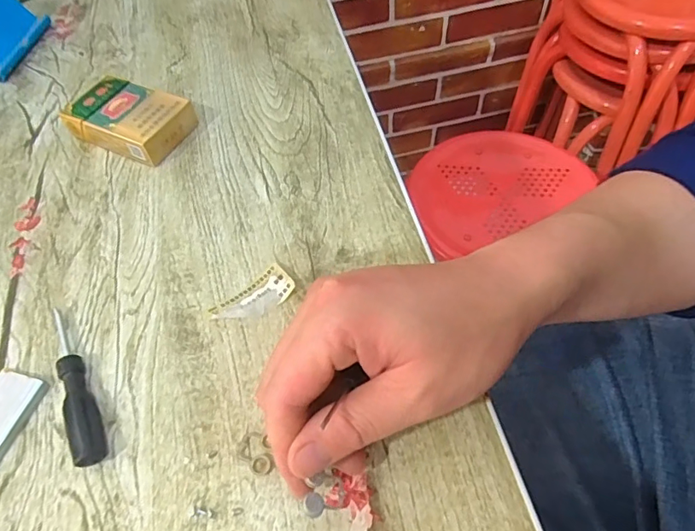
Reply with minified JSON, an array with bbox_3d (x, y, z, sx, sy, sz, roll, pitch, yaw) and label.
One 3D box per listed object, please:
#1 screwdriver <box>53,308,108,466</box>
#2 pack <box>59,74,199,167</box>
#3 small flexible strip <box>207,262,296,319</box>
[{"bbox_3d":[-0.153,0.062,0.275,0.014,0.014,0.103,-27,58,-13],"label":"screwdriver"},{"bbox_3d":[-0.169,-0.114,0.386,0.086,0.027,0.054,23,60,19],"label":"pack"},{"bbox_3d":[-0.057,0.020,0.300,0.051,0.008,0.024,-36,60,-18],"label":"small flexible strip"}]

